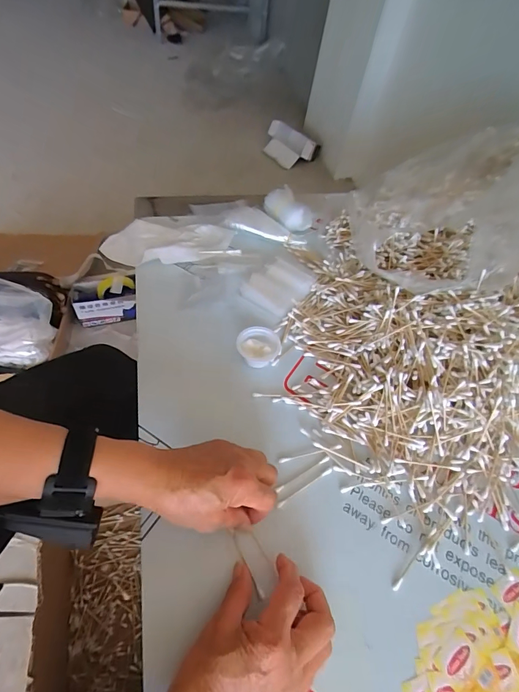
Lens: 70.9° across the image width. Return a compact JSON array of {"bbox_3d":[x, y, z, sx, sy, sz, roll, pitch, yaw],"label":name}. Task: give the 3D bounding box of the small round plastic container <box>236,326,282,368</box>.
[{"bbox_3d":[-0.002,0.002,0.469,0.053,0.025,0.046,-18,58,-19],"label":"small round plastic container"}]

